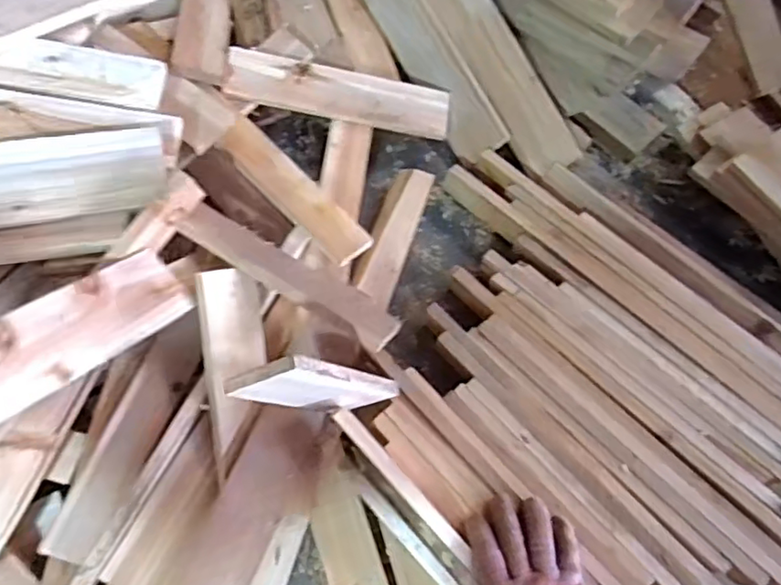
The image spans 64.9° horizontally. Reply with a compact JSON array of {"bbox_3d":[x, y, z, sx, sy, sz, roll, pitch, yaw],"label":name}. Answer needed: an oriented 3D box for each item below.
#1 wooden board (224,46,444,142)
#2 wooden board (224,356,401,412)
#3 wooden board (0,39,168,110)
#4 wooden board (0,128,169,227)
[{"bbox_3d":[-0.060,-0.243,0.751,0.267,0.014,0.060,9,87,-9],"label":"wooden board"},{"bbox_3d":[-0.064,0.088,0.553,0.072,0.179,0.015,-26,63,19],"label":"wooden board"},{"bbox_3d":[-0.321,-0.229,0.641,0.161,0.013,0.061,6,72,-12],"label":"wooden board"},{"bbox_3d":[-0.361,-0.103,0.573,0.284,0.015,0.086,-8,82,-15],"label":"wooden board"}]

